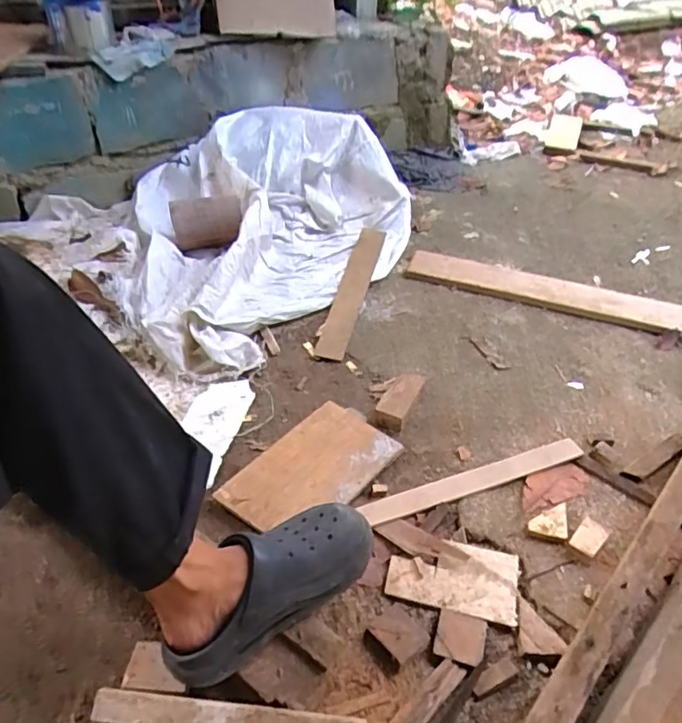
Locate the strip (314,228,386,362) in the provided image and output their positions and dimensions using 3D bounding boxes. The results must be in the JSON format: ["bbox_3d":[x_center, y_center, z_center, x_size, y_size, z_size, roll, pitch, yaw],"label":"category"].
[{"bbox_3d":[0.025,-0.164,1.280,0.061,0.018,0.434,15,48,5],"label":"strip"}]

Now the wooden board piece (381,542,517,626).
[{"bbox_3d":[0.158,0.303,0.804,0.176,0.015,0.101,10,41,8],"label":"wooden board piece"}]

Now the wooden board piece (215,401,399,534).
[{"bbox_3d":[-0.049,0.172,0.923,0.170,0.013,0.269,33,49,30],"label":"wooden board piece"}]

